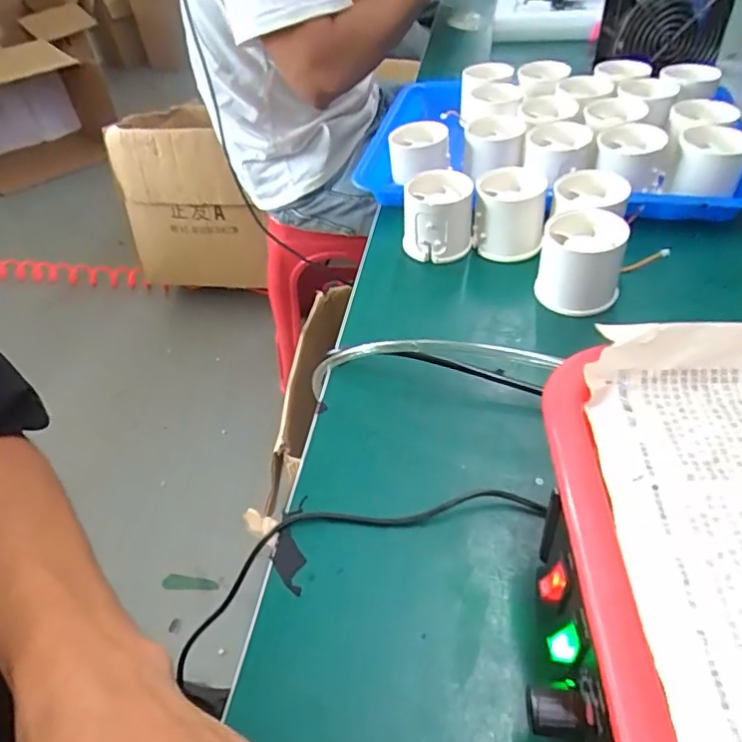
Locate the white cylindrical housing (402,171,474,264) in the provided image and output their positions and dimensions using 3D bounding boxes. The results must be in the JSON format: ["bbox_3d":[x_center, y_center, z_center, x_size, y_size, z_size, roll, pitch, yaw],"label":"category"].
[{"bbox_3d":[0.053,-0.118,0.443,0.052,0.060,0.052,-3,45,3],"label":"white cylindrical housing"}]

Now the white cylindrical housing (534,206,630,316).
[{"bbox_3d":[0.142,-0.072,0.386,0.052,0.062,0.051,-3,45,3],"label":"white cylindrical housing"}]

